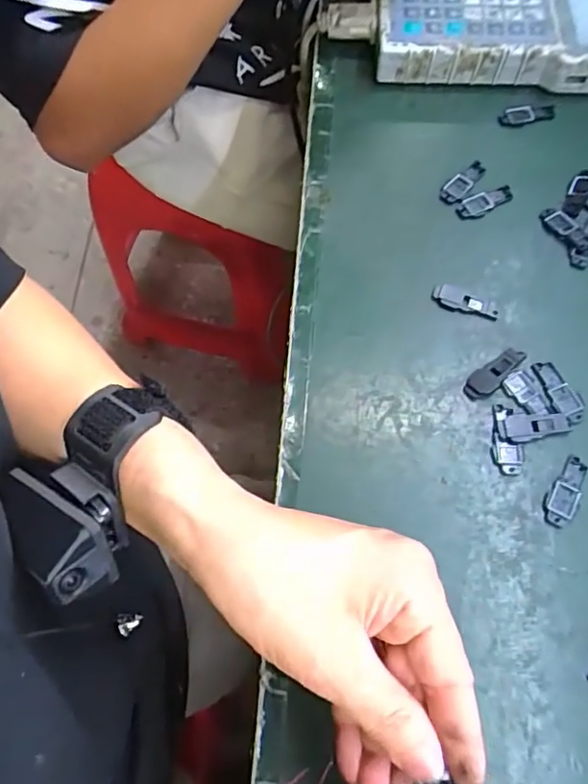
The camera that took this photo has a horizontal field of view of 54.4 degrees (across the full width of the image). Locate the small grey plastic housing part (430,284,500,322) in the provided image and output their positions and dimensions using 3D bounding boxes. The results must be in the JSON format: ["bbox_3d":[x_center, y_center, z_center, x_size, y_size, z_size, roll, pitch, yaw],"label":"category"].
[{"bbox_3d":[0.106,-0.055,0.352,0.041,0.005,0.016,23,70,10],"label":"small grey plastic housing part"}]

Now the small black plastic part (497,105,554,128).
[{"bbox_3d":[0.168,-0.201,0.415,0.042,0.004,0.018,-8,68,-3],"label":"small black plastic part"}]

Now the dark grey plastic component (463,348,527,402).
[{"bbox_3d":[0.117,-0.011,0.333,0.042,0.004,0.015,-34,71,-12],"label":"dark grey plastic component"}]

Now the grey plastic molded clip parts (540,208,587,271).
[{"bbox_3d":[0.180,-0.101,0.372,0.018,0.005,0.047,-23,69,-8],"label":"grey plastic molded clip parts"}]

